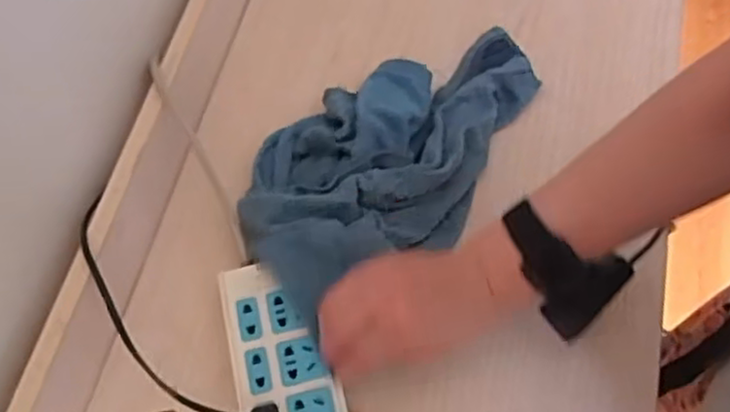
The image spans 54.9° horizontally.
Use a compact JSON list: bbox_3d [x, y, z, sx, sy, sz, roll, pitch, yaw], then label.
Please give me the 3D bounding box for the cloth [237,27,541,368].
[{"bbox_3d":[0.027,-0.052,0.594,0.307,0.041,0.160,-42,71,-16],"label":"cloth"}]

